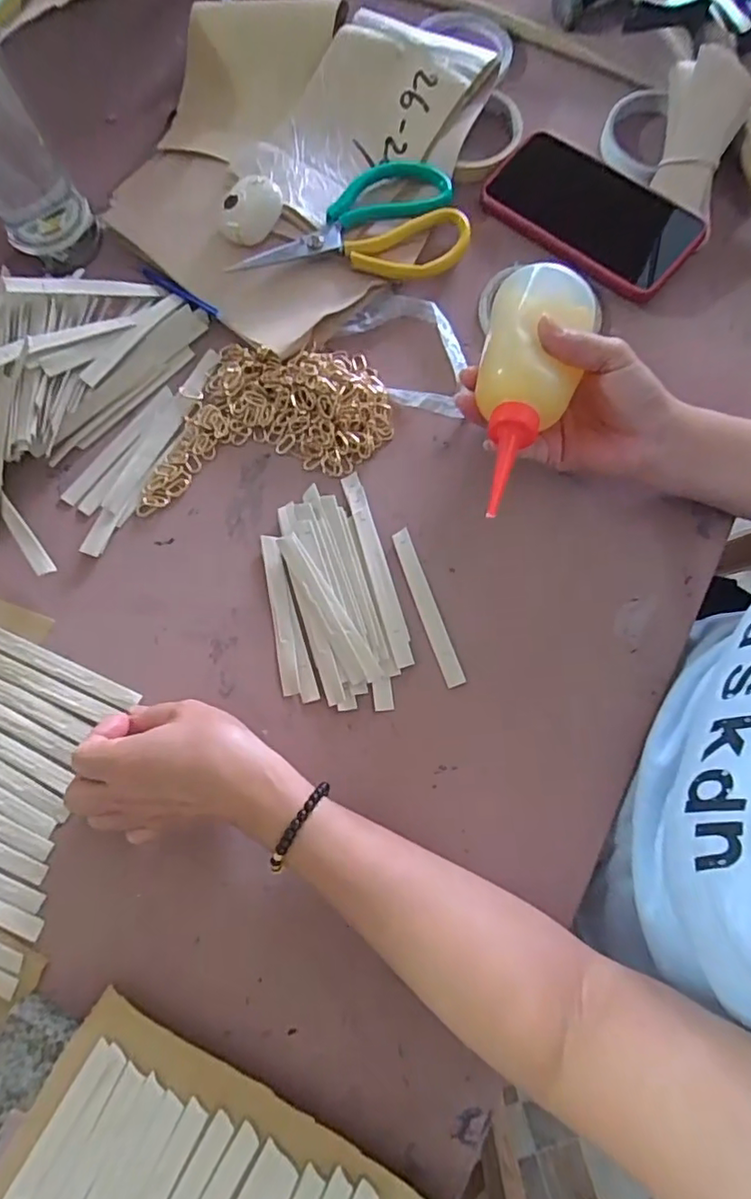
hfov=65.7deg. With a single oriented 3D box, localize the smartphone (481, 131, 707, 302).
[{"bbox_3d":[0.168,-0.305,0.458,0.163,0.013,0.093,41,81,10],"label":"smartphone"}]

